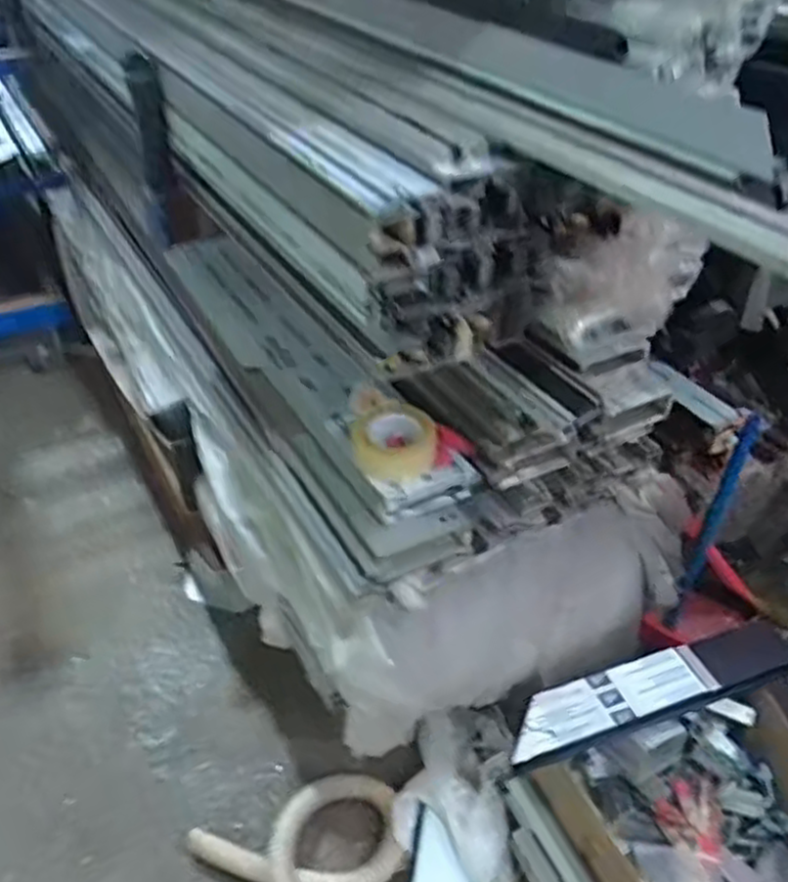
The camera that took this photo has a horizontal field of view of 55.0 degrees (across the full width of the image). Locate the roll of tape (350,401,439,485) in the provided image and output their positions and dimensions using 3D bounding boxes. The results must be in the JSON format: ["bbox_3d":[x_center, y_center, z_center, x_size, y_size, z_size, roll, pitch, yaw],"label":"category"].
[{"bbox_3d":[0.002,-0.005,1.111,0.122,0.050,0.145,3,40,4],"label":"roll of tape"}]

